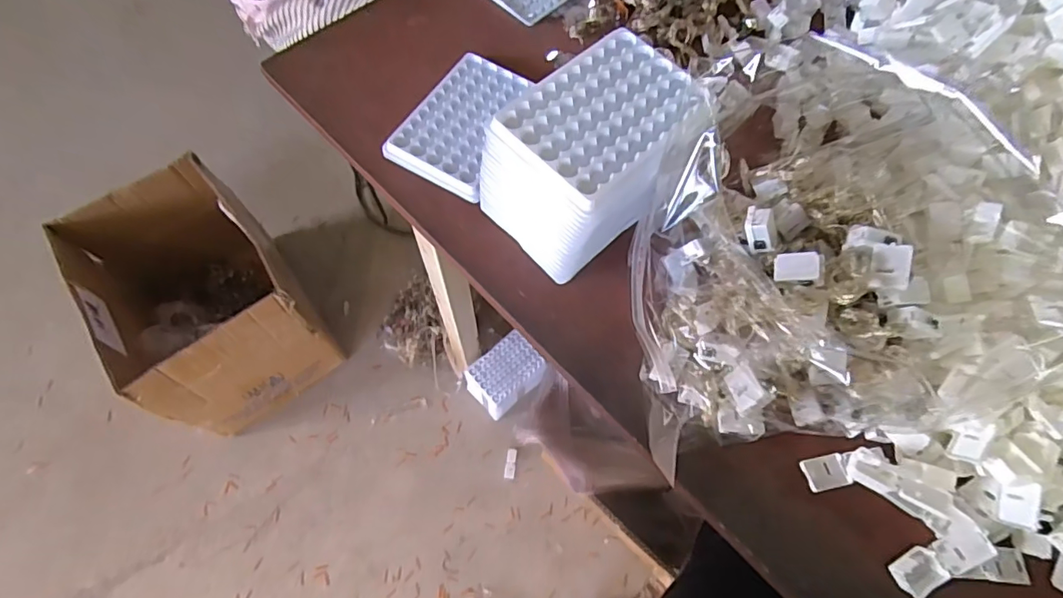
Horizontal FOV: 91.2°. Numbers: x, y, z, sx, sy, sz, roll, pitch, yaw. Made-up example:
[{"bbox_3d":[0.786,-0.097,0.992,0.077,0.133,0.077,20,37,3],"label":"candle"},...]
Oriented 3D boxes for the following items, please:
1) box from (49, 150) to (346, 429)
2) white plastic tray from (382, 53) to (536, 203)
[{"bbox_3d":[-0.584,0.000,0.966,0.261,0.288,0.390,-35,71,-15],"label":"box"},{"bbox_3d":[-0.055,-0.150,0.442,0.086,0.016,0.128,27,68,10],"label":"white plastic tray"}]

